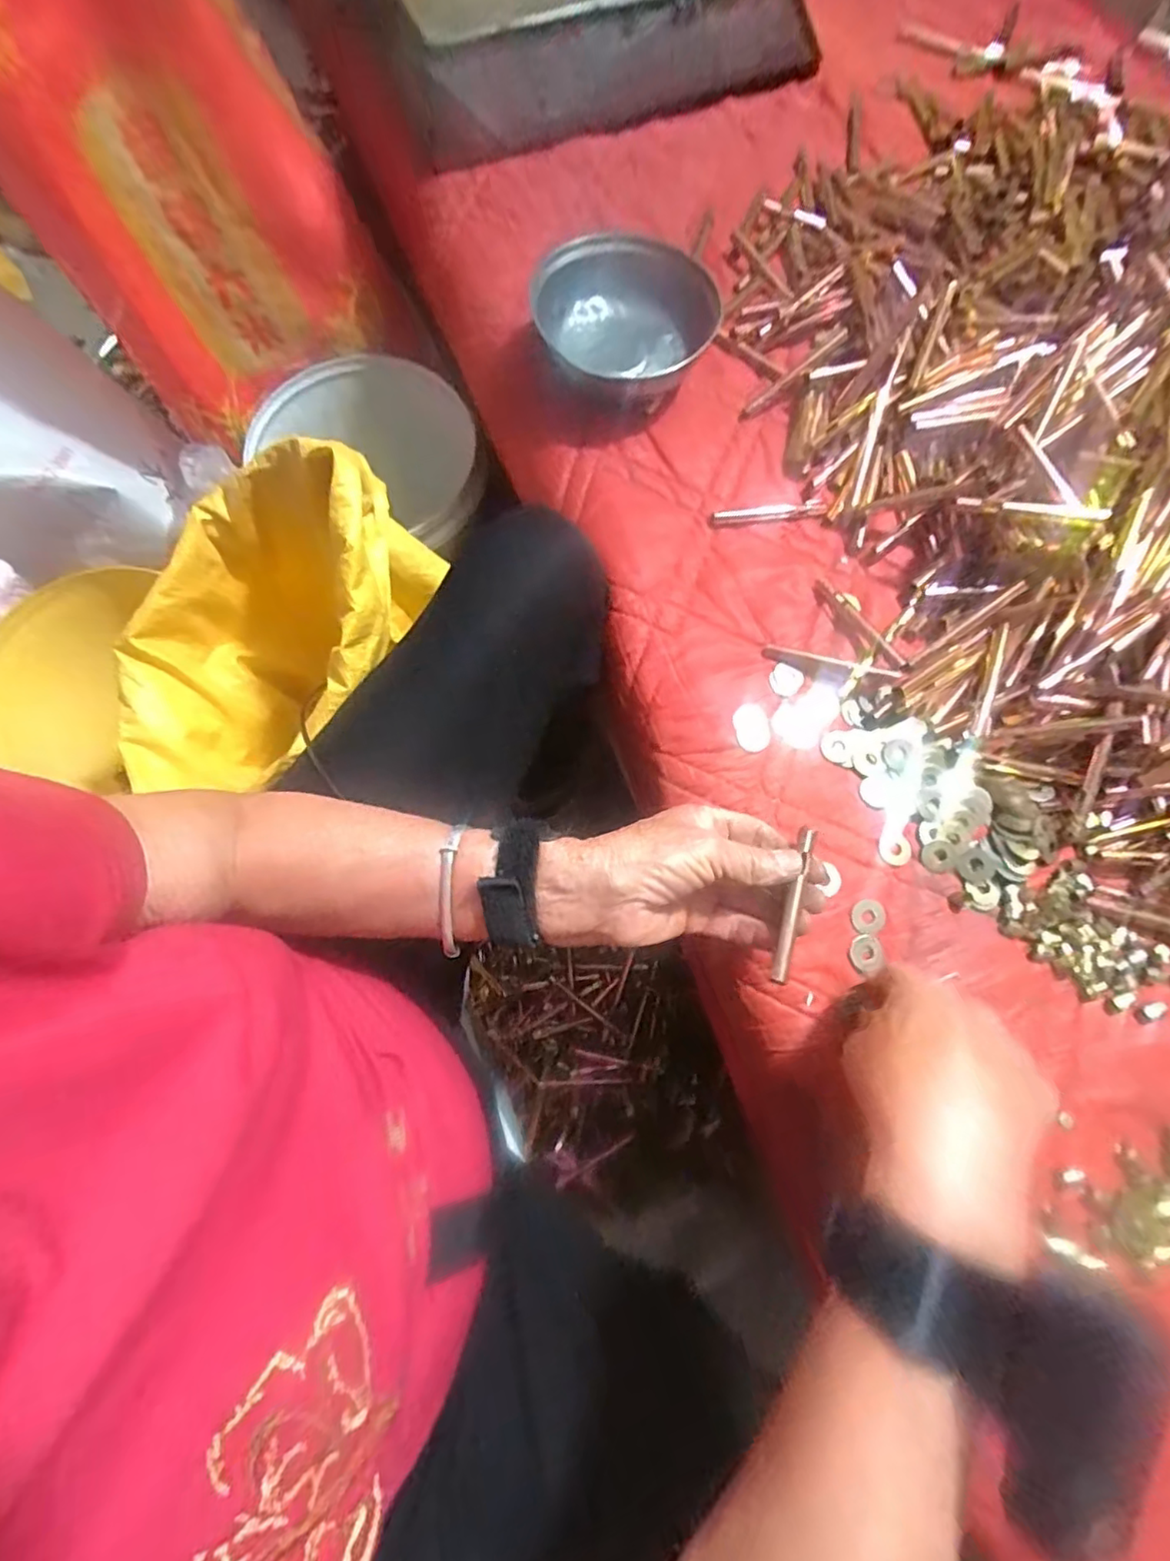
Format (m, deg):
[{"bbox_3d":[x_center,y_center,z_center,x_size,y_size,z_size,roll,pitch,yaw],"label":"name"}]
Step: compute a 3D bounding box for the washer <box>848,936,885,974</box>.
[{"bbox_3d":[0.177,0.109,0.386,0.021,0.004,0.020,0,74,0],"label":"washer"}]

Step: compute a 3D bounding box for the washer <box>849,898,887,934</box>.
[{"bbox_3d":[0.180,0.086,0.388,0.023,0.004,0.020,-18,75,-5],"label":"washer"}]

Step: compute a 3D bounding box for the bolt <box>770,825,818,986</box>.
[{"bbox_3d":[0.113,0.065,0.333,0.010,0.013,0.091,20,61,6],"label":"bolt"}]

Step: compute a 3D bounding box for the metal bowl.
[{"bbox_3d":[0.030,-0.347,0.487,0.135,0.053,0.159,10,74,3],"label":"metal bowl"}]

